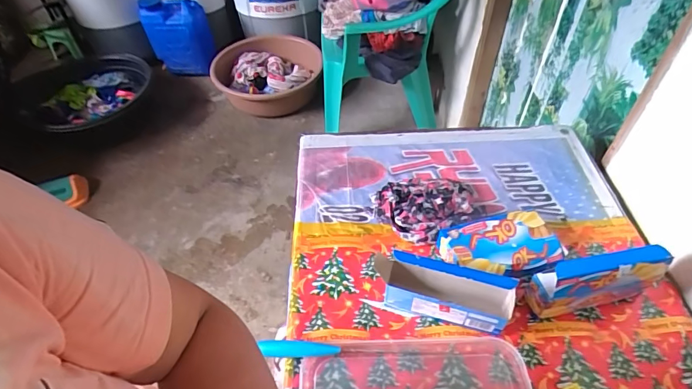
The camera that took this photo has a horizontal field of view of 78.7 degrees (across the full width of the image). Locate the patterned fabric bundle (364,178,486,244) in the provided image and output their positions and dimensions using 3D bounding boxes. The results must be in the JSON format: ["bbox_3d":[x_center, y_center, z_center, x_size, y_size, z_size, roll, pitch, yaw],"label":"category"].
[{"bbox_3d":[0.151,0.017,0.765,0.196,0.049,0.137,-11,50,-8],"label":"patterned fabric bundle"}]

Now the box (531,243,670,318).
[{"bbox_3d":[0.366,0.128,0.619,0.187,0.111,0.046,-8,50,-6],"label":"box"}]

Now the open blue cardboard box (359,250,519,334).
[{"bbox_3d":[0.138,0.136,0.617,0.200,0.111,0.056,13,51,12],"label":"open blue cardboard box"}]

